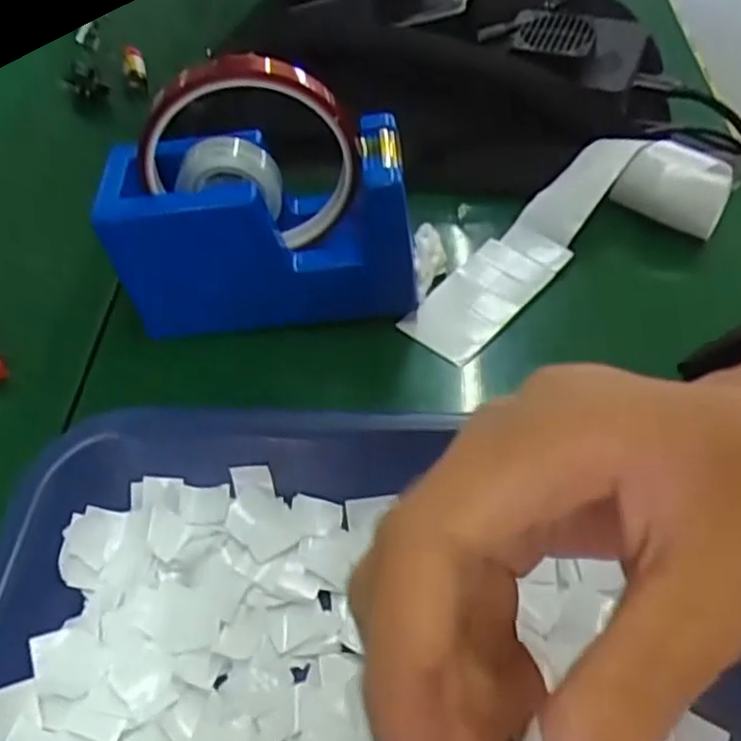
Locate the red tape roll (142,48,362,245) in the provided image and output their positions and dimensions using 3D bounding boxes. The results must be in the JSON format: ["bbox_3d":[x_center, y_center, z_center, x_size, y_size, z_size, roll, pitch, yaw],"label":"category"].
[{"bbox_3d":[-0.049,-0.086,0.287,0.084,0.085,0.020,-2,52,-2],"label":"red tape roll"}]

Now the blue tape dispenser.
[{"bbox_3d":[-0.047,-0.063,0.315,0.126,0.081,0.043,-3,52,-2],"label":"blue tape dispenser"}]

